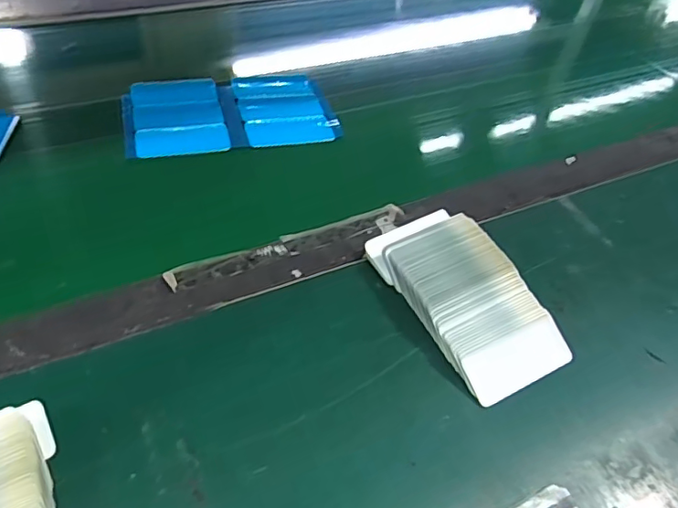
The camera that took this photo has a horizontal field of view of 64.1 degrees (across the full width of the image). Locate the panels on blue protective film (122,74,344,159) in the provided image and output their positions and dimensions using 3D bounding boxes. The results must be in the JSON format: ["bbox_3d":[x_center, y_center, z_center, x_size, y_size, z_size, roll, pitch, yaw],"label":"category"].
[{"bbox_3d":[-0.109,-0.145,0.545,0.200,0.013,0.119,-11,50,-16],"label":"panels on blue protective film"}]

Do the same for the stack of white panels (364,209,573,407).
[{"bbox_3d":[0.095,0.027,0.395,0.086,0.034,0.145,-22,54,-24],"label":"stack of white panels"}]

